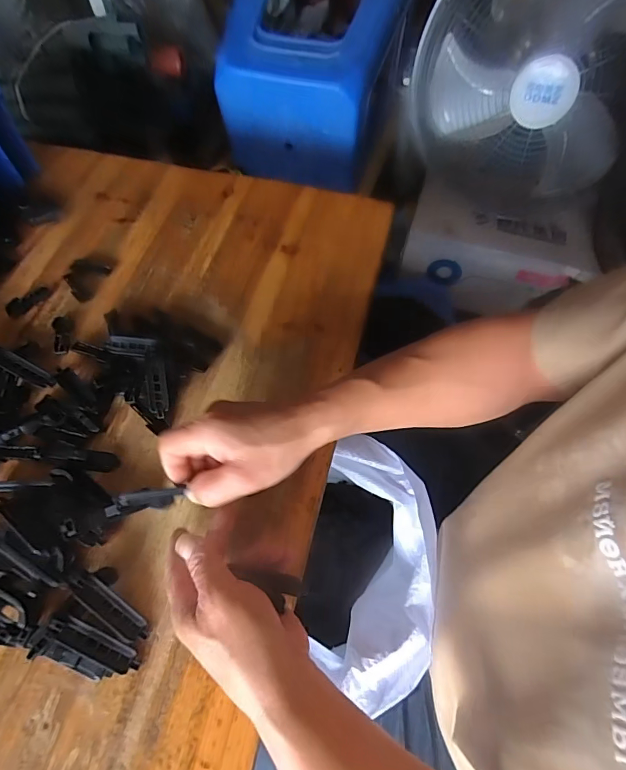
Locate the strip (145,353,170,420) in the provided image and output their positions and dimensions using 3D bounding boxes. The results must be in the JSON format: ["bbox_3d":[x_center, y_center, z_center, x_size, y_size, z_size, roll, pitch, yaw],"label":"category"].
[{"bbox_3d":[-0.156,-0.001,0.416,0.019,0.005,0.069,-9,68,-13],"label":"strip"}]

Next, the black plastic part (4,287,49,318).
[{"bbox_3d":[-0.333,-0.098,0.488,0.050,0.009,0.023,-40,69,-18],"label":"black plastic part"}]

